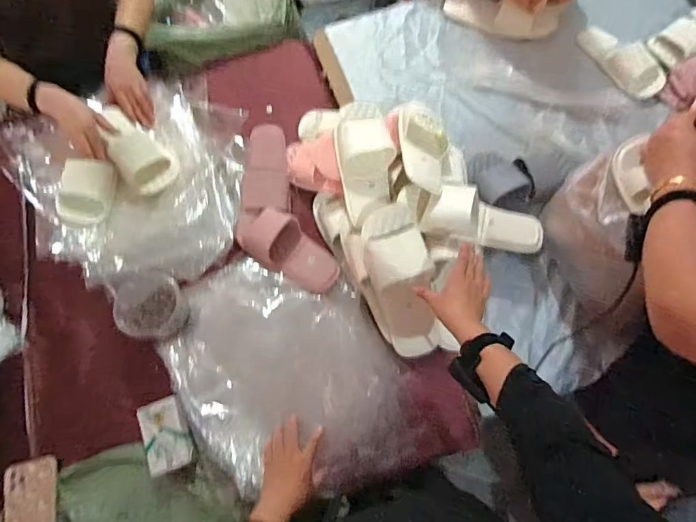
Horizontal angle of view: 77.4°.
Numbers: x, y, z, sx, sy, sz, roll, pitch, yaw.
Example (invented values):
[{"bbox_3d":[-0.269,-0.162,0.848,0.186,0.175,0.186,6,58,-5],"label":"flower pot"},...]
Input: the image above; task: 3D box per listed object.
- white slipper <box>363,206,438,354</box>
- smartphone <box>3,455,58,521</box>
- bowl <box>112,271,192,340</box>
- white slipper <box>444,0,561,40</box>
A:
[{"bbox_3d":[0.098,0.035,0.773,0.114,0.059,0.277,-12,91,-4],"label":"white slipper"},{"bbox_3d":[-0.502,0.404,0.694,0.077,0.016,0.163,-13,72,-18],"label":"smartphone"},{"bbox_3d":[-0.344,0.078,0.766,0.104,0.063,0.108,0,69,1],"label":"bowl"},{"bbox_3d":[0.365,-0.594,1.046,0.269,0.043,0.098,17,70,7],"label":"white slipper"}]

